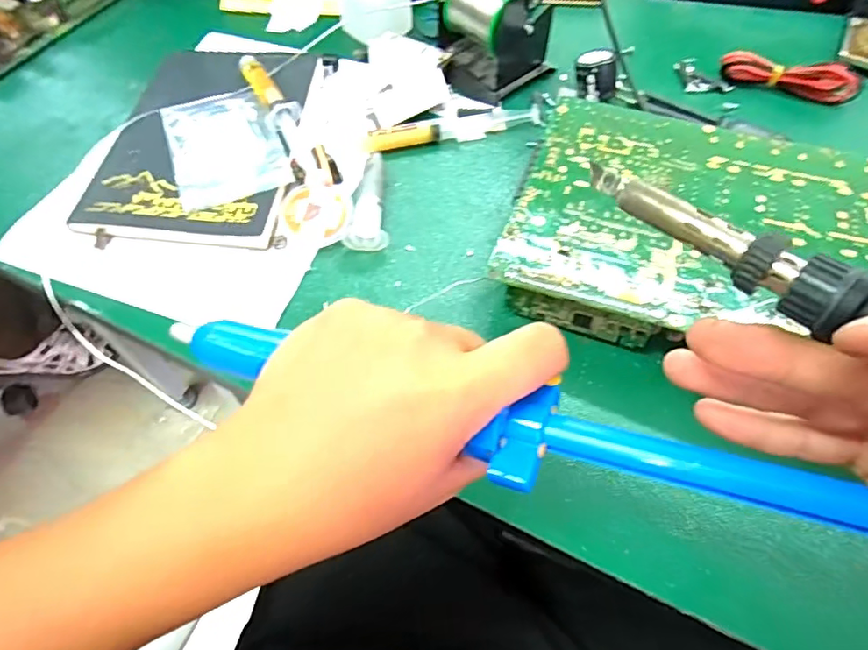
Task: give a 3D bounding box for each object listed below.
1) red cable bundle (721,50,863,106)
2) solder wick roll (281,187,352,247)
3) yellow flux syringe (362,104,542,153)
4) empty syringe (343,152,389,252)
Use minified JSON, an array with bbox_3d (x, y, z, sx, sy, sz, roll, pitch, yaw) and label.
[{"bbox_3d":[0.311,-0.217,0.475,0.110,0.030,0.027,23,61,13],"label":"red cable bundle"},{"bbox_3d":[-0.084,-0.079,0.387,0.048,0.009,0.046,0,74,-1],"label":"solder wick roll"},{"bbox_3d":[0.016,-0.163,0.443,0.148,0.015,0.022,-17,61,-10],"label":"yellow flux syringe"},{"bbox_3d":[-0.047,-0.091,0.399,0.028,0.018,0.086,0,59,-1],"label":"empty syringe"}]

